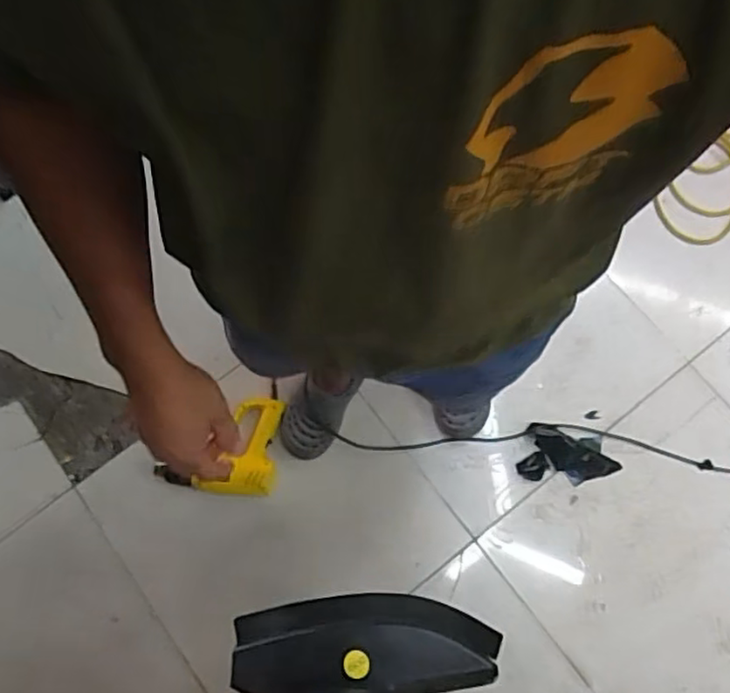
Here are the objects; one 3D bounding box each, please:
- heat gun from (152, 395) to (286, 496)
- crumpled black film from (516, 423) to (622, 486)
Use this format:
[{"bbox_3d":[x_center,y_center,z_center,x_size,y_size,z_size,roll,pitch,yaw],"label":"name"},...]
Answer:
[{"bbox_3d":[-0.298,0.193,1.310,0.239,0.068,0.203,5,74,3],"label":"heat gun"},{"bbox_3d":[0.426,0.225,1.341,0.199,0.029,0.113,6,77,3],"label":"crumpled black film"}]

